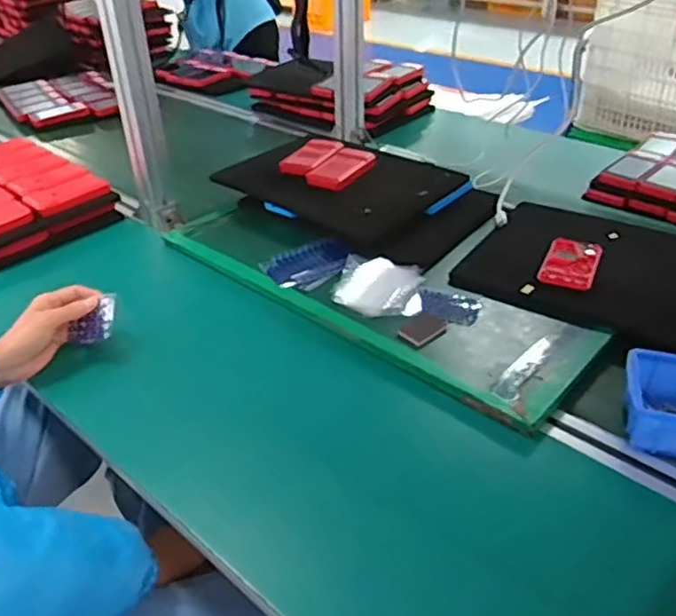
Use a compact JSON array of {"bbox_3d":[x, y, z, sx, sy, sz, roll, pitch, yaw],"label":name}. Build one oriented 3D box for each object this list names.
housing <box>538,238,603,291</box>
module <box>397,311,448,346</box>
[{"bbox_3d":[0.298,-0.060,0.815,0.064,0.008,0.121,14,38,21],"label":"housing"},{"bbox_3d":[0.098,0.022,0.734,0.060,0.004,0.036,-30,43,-34],"label":"module"}]

